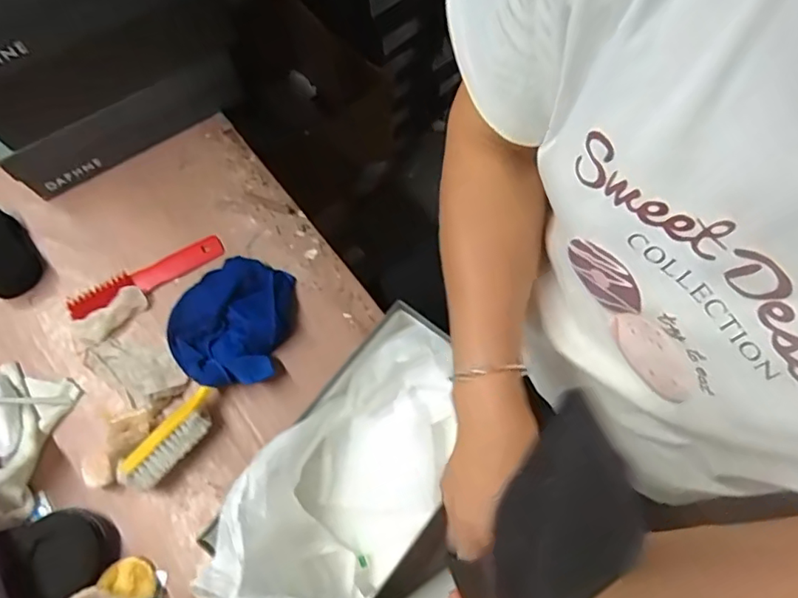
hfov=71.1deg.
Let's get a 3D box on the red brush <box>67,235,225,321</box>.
[{"bbox_3d":[-0.304,-0.029,0.676,0.184,0.022,0.034,-29,71,-9],"label":"red brush"}]

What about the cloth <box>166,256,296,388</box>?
[{"bbox_3d":[-0.198,0.022,0.643,0.135,0.037,0.152,11,70,5],"label":"cloth"}]

